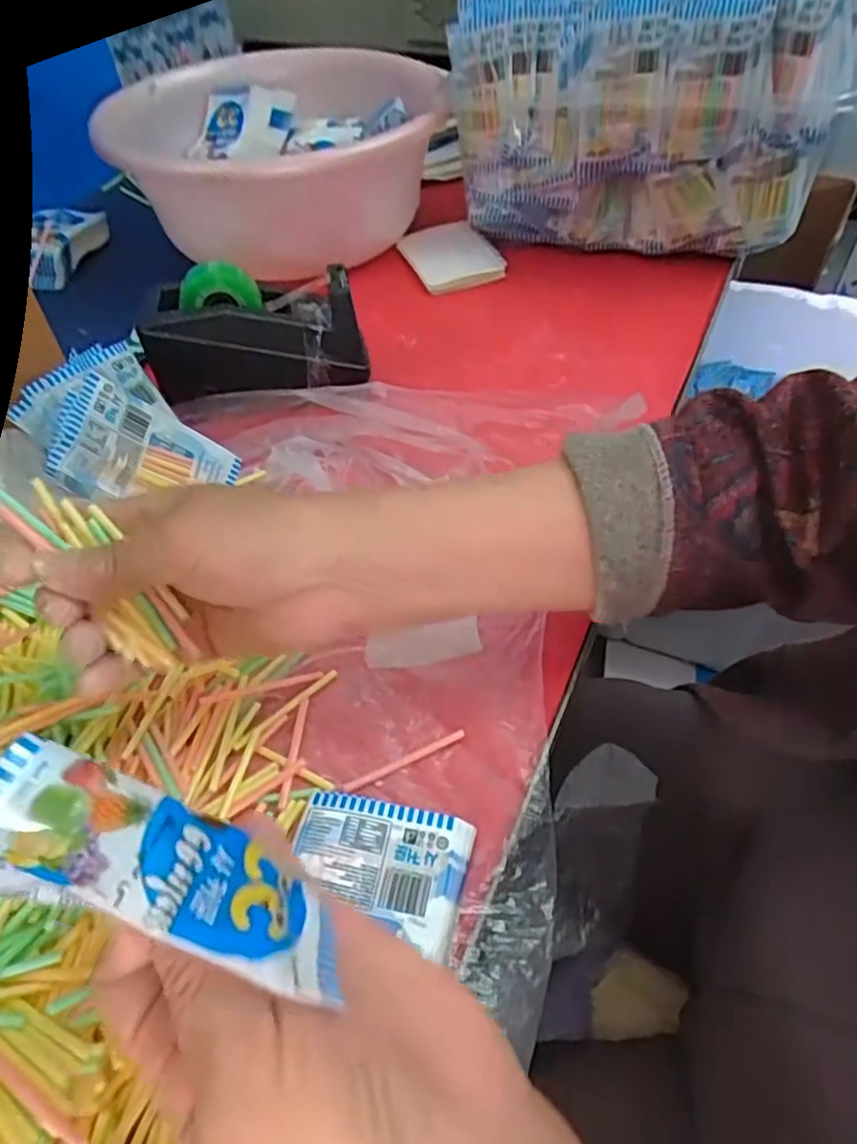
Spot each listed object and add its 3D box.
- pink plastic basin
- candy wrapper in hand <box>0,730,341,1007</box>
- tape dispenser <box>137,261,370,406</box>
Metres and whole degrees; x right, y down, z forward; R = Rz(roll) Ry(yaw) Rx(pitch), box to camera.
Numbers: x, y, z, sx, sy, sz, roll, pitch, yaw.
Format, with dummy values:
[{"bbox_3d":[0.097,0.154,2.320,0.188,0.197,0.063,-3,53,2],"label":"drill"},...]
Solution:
[{"bbox_3d":[-0.117,-0.389,0.648,0.304,0.111,0.304,-1,50,2],"label":"pink plastic basin"},{"bbox_3d":[-0.067,0.076,0.172,0.099,0.010,0.041,34,23,-18],"label":"candy wrapper in hand"},{"bbox_3d":[-0.123,-0.172,0.465,0.143,0.071,0.064,-12,51,-8],"label":"tape dispenser"}]

